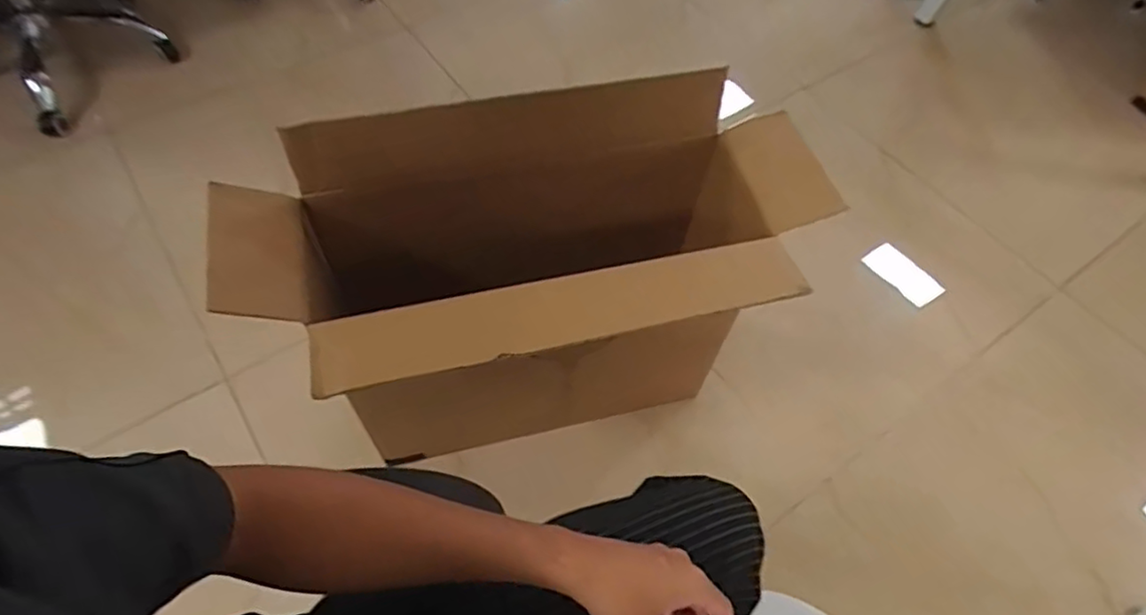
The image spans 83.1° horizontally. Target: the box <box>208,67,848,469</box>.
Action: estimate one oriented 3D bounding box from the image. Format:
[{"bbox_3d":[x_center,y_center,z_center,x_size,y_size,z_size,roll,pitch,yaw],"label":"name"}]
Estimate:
[{"bbox_3d":[-0.053,0.003,0.987,0.735,0.529,0.342,-11,59,-10],"label":"box"}]

